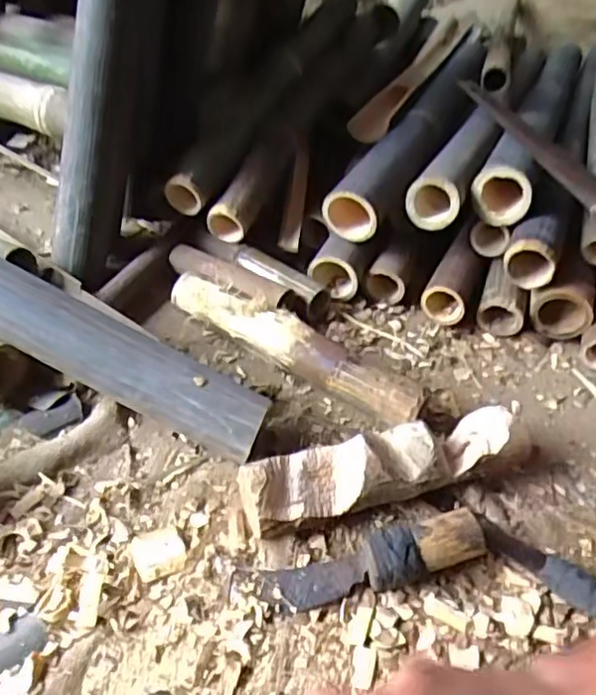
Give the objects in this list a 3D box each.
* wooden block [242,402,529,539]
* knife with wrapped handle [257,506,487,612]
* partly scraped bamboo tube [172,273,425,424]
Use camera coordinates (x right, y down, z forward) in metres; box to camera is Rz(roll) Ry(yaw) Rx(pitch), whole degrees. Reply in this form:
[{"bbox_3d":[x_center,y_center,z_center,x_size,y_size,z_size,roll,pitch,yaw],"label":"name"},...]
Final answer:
[{"bbox_3d":[0.092,0.122,0.646,0.309,0.059,0.078,-9,44,-17],"label":"wooden block"},{"bbox_3d":[0.069,0.194,0.572,0.202,0.044,0.048,-6,43,-14],"label":"knife with wrapped handle"},{"bbox_3d":[-0.008,-0.001,0.779,0.357,0.062,0.058,29,46,23],"label":"partly scraped bamboo tube"}]

